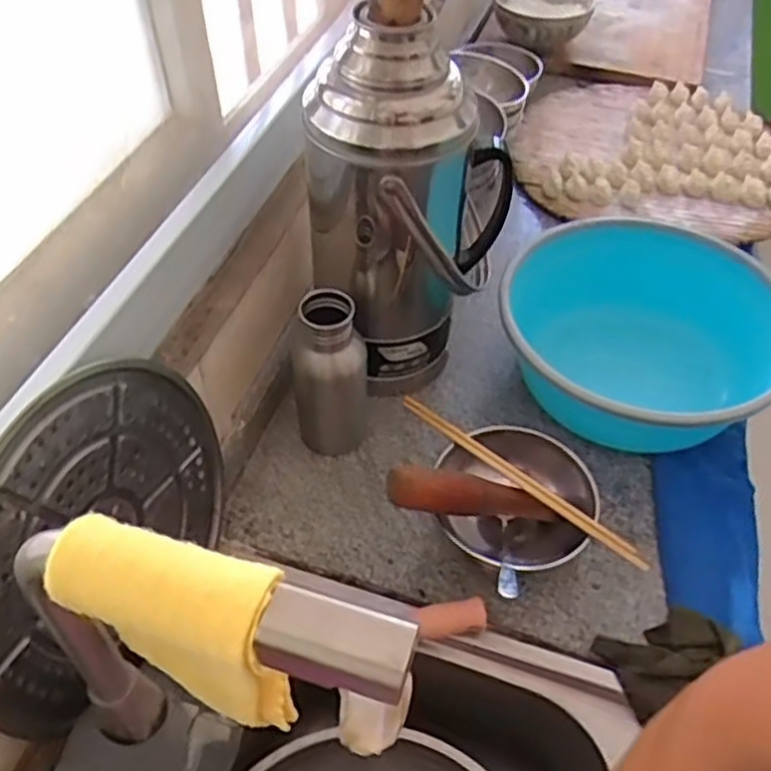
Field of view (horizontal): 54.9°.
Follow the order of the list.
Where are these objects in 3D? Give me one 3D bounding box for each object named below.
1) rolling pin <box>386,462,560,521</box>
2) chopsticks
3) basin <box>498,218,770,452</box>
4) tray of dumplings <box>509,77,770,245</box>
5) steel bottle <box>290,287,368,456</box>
[{"bbox_3d":[0.078,0.095,0.636,0.158,0.031,0.031,13,45,-24],"label":"rolling pin"},{"bbox_3d":[0.117,0.080,0.660,0.255,0.013,0.013,34,57,25],"label":"chopsticks"},{"bbox_3d":[0.260,-0.052,0.791,0.279,0.104,0.270,0,49,-1],"label":"basin"},{"bbox_3d":[0.408,-0.355,1.118,0.419,0.050,0.413,14,50,11],"label":"tray of dumplings"},{"bbox_3d":[-0.050,-0.009,0.715,0.074,0.169,0.066,-5,49,-5],"label":"steel bottle"}]

